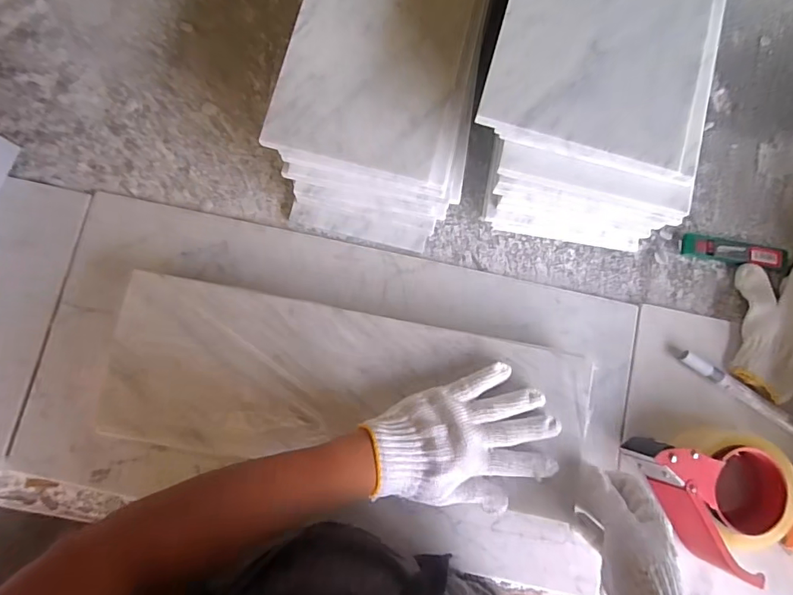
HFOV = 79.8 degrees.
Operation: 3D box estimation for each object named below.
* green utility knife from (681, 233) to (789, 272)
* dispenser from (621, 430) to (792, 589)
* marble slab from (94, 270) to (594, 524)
[{"bbox_3d":[0.377,-0.052,0.527,0.116,0.013,0.029,10,81,1],"label":"green utility knife"},{"bbox_3d":[0.313,0.181,0.453,0.111,0.051,0.133,-29,83,-5],"label":"dispenser"},{"bbox_3d":[-0.045,0.090,0.449,0.446,0.027,0.164,8,81,-2],"label":"marble slab"}]

